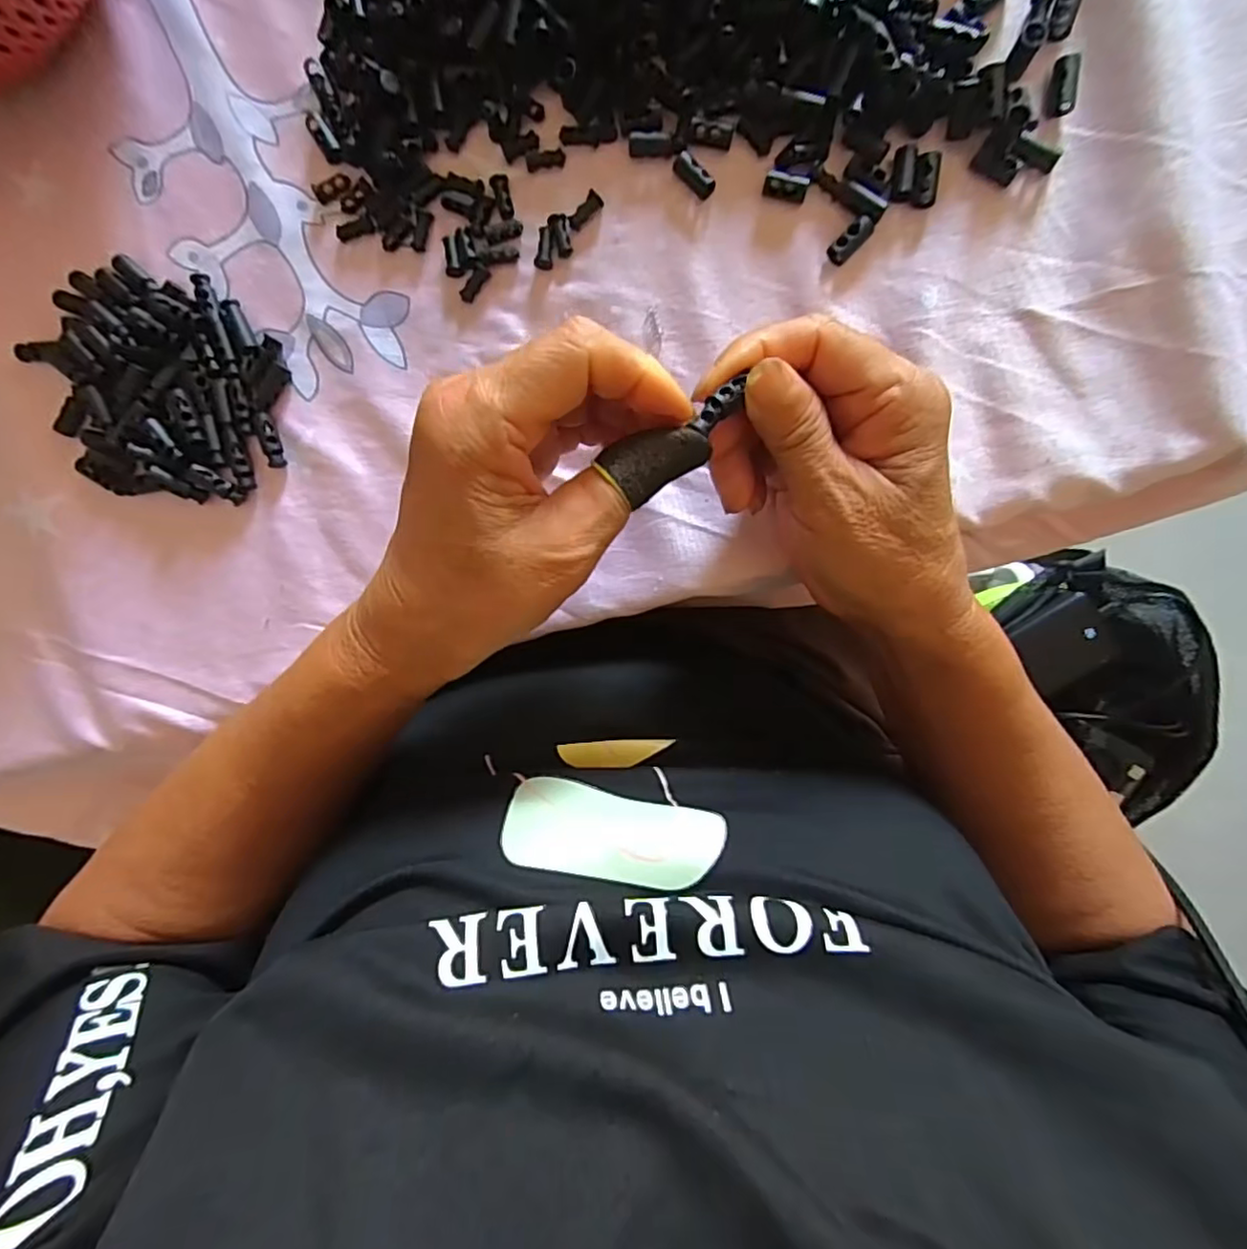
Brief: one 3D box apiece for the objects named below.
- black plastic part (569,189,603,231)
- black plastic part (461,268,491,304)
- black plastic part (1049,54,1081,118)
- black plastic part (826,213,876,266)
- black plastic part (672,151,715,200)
[{"bbox_3d":[-0.017,-0.180,0.273,0.017,0.006,0.006,-42,90,9],"label":"black plastic part"},{"bbox_3d":[-0.067,-0.153,0.282,0.006,0.004,0.016,39,99,1],"label":"black plastic part"},{"bbox_3d":[0.173,-0.212,0.246,0.008,0.005,0.019,-3,112,7],"label":"black plastic part"},{"bbox_3d":[0.094,-0.160,0.261,0.010,0.007,0.019,43,99,0],"label":"black plastic part"},{"bbox_3d":[0.030,-0.190,0.265,0.020,0.007,0.008,42,99,1],"label":"black plastic part"}]

